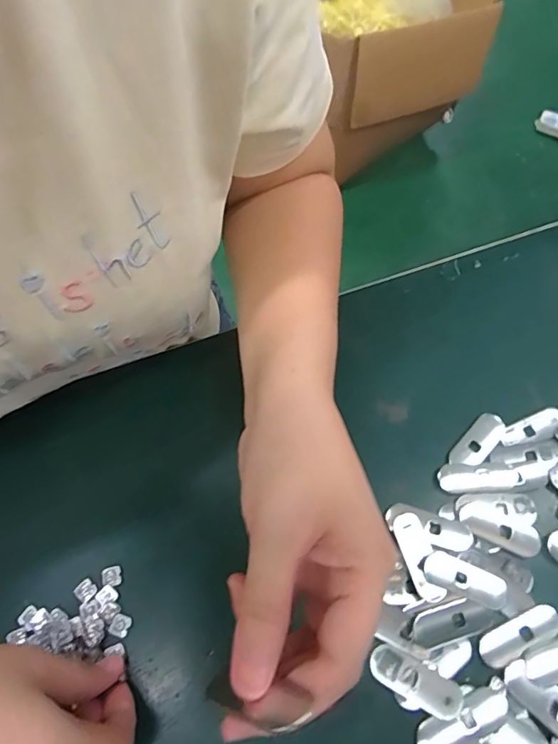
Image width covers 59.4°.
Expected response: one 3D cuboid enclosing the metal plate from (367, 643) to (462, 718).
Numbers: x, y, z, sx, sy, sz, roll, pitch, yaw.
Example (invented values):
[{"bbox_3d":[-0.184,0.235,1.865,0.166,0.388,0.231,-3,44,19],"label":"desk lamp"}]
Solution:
[{"bbox_3d":[0.073,0.166,0.263,0.049,0.004,0.017,26,65,10],"label":"metal plate"}]

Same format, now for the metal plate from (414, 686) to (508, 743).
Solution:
[{"bbox_3d":[0.096,0.184,0.255,0.052,0.005,0.020,-24,67,-14],"label":"metal plate"}]

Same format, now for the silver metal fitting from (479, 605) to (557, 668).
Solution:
[{"bbox_3d":[0.136,0.149,0.277,0.049,0.005,0.017,-22,67,-13],"label":"silver metal fitting"}]

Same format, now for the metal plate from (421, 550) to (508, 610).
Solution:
[{"bbox_3d":[0.109,0.121,0.287,0.050,0.004,0.019,23,65,8],"label":"metal plate"}]

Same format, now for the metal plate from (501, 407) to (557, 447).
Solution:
[{"bbox_3d":[0.174,0.039,0.337,0.050,0.004,0.017,-20,66,-12],"label":"metal plate"}]

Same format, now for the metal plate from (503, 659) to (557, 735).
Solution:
[{"bbox_3d":[0.144,0.178,0.259,0.050,0.004,0.017,41,69,16],"label":"metal plate"}]

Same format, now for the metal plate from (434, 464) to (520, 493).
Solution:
[{"bbox_3d":[0.130,0.069,0.315,0.053,0.004,0.018,0,64,-3],"label":"metal plate"}]

